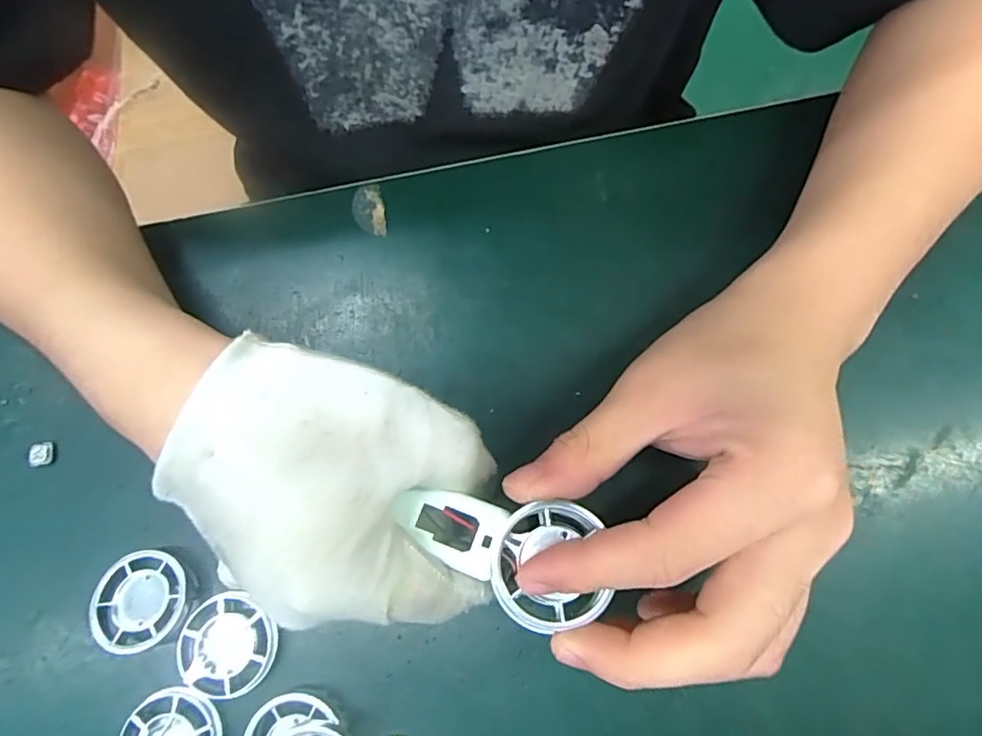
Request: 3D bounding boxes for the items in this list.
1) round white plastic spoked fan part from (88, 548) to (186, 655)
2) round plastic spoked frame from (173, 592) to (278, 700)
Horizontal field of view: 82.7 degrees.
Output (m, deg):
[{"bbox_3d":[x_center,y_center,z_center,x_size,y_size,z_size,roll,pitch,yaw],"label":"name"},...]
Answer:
[{"bbox_3d":[-0.147,0.096,0.231,0.035,0.005,0.039,-9,74,-1],"label":"round white plastic spoked fan part"},{"bbox_3d":[-0.109,0.114,0.228,0.040,0.005,0.037,0,74,2],"label":"round plastic spoked frame"}]

